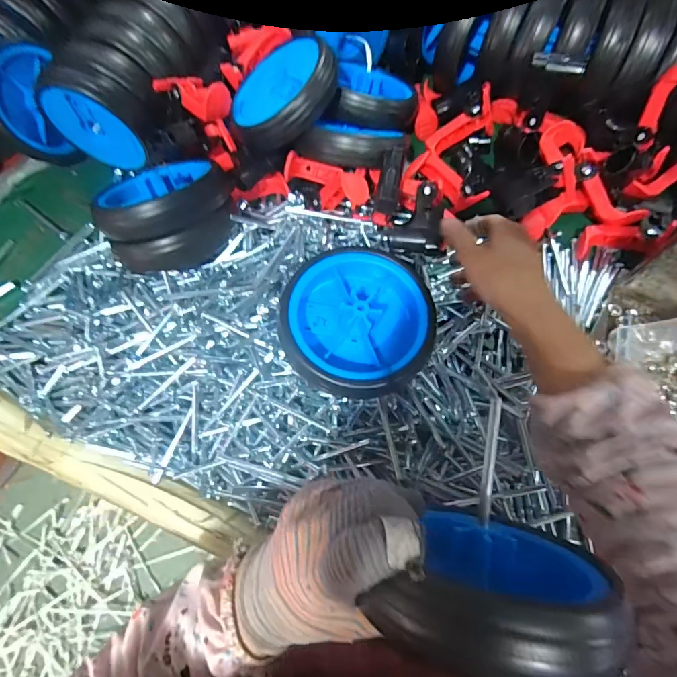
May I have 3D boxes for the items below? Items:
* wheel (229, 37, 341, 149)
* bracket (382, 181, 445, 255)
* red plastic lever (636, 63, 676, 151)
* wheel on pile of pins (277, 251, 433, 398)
[{"bbox_3d":[-0.072,-0.274,0.479,0.125,0.041,0.125,-51,52,2],"label":"wheel"},{"bbox_3d":[0.084,-0.128,0.466,0.065,0.040,0.069,2,75,3],"label":"bracket"},{"bbox_3d":[0.355,-0.256,0.466,0.038,0.092,0.014,36,62,14],"label":"red plastic lever"},{"bbox_3d":[0.017,-0.014,0.365,0.123,0.043,0.126,-1,68,2],"label":"wheel on pile of pins"}]

